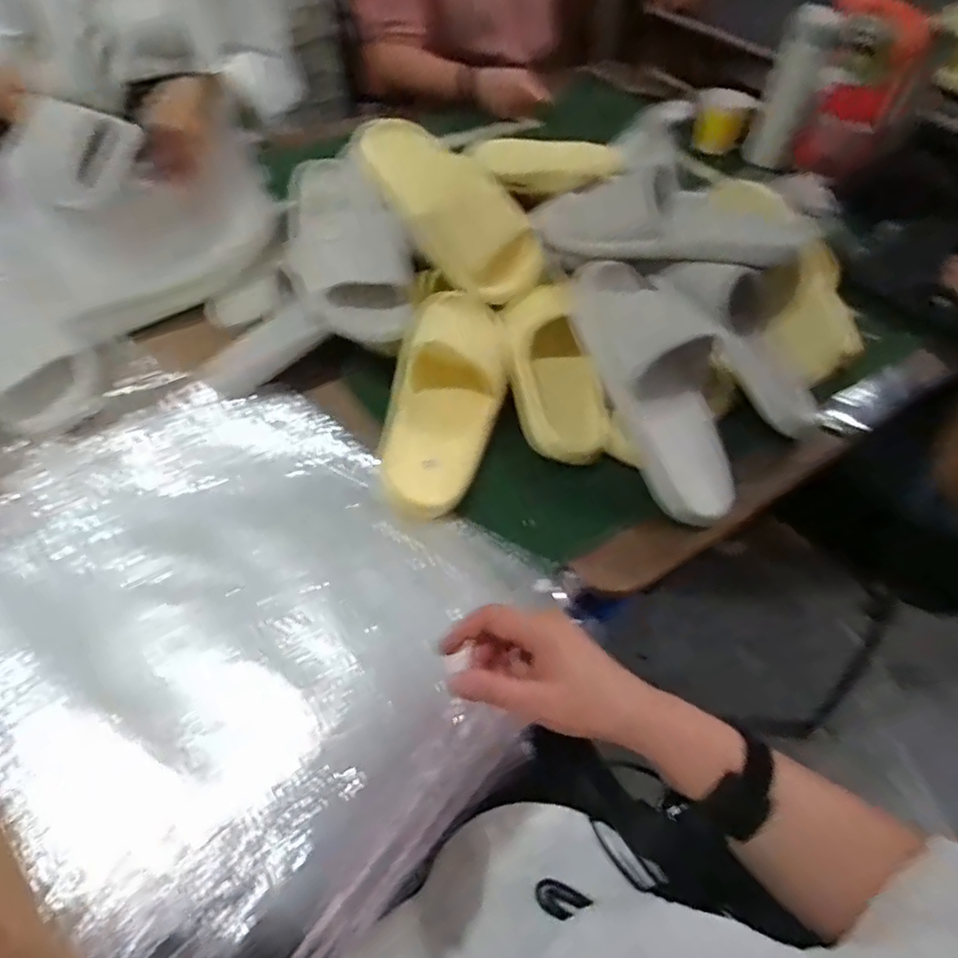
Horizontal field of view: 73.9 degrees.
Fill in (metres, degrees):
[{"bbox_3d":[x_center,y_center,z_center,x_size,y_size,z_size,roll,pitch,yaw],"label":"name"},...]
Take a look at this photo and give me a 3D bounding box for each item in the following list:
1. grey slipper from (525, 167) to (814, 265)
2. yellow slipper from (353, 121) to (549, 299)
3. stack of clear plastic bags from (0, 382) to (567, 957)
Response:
[{"bbox_3d":[0.218,-0.288,0.701,0.275,0.090,0.111,1,51,-1],"label":"grey slipper"},{"bbox_3d":[-0.036,-0.302,0.707,0.260,0.071,0.095,47,61,4],"label":"yellow slipper"},{"bbox_3d":[-0.217,0.109,0.523,0.492,0.042,0.386,31,57,21],"label":"stack of clear plastic bags"}]

